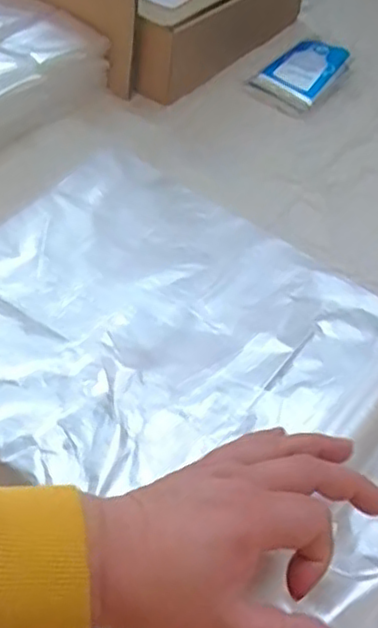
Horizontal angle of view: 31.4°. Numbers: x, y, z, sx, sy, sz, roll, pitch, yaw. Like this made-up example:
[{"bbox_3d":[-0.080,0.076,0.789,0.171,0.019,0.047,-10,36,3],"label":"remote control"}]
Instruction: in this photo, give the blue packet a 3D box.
[{"bbox_3d":[0.120,-0.252,0.701,0.064,0.023,0.099,32,56,18],"label":"blue packet"}]

